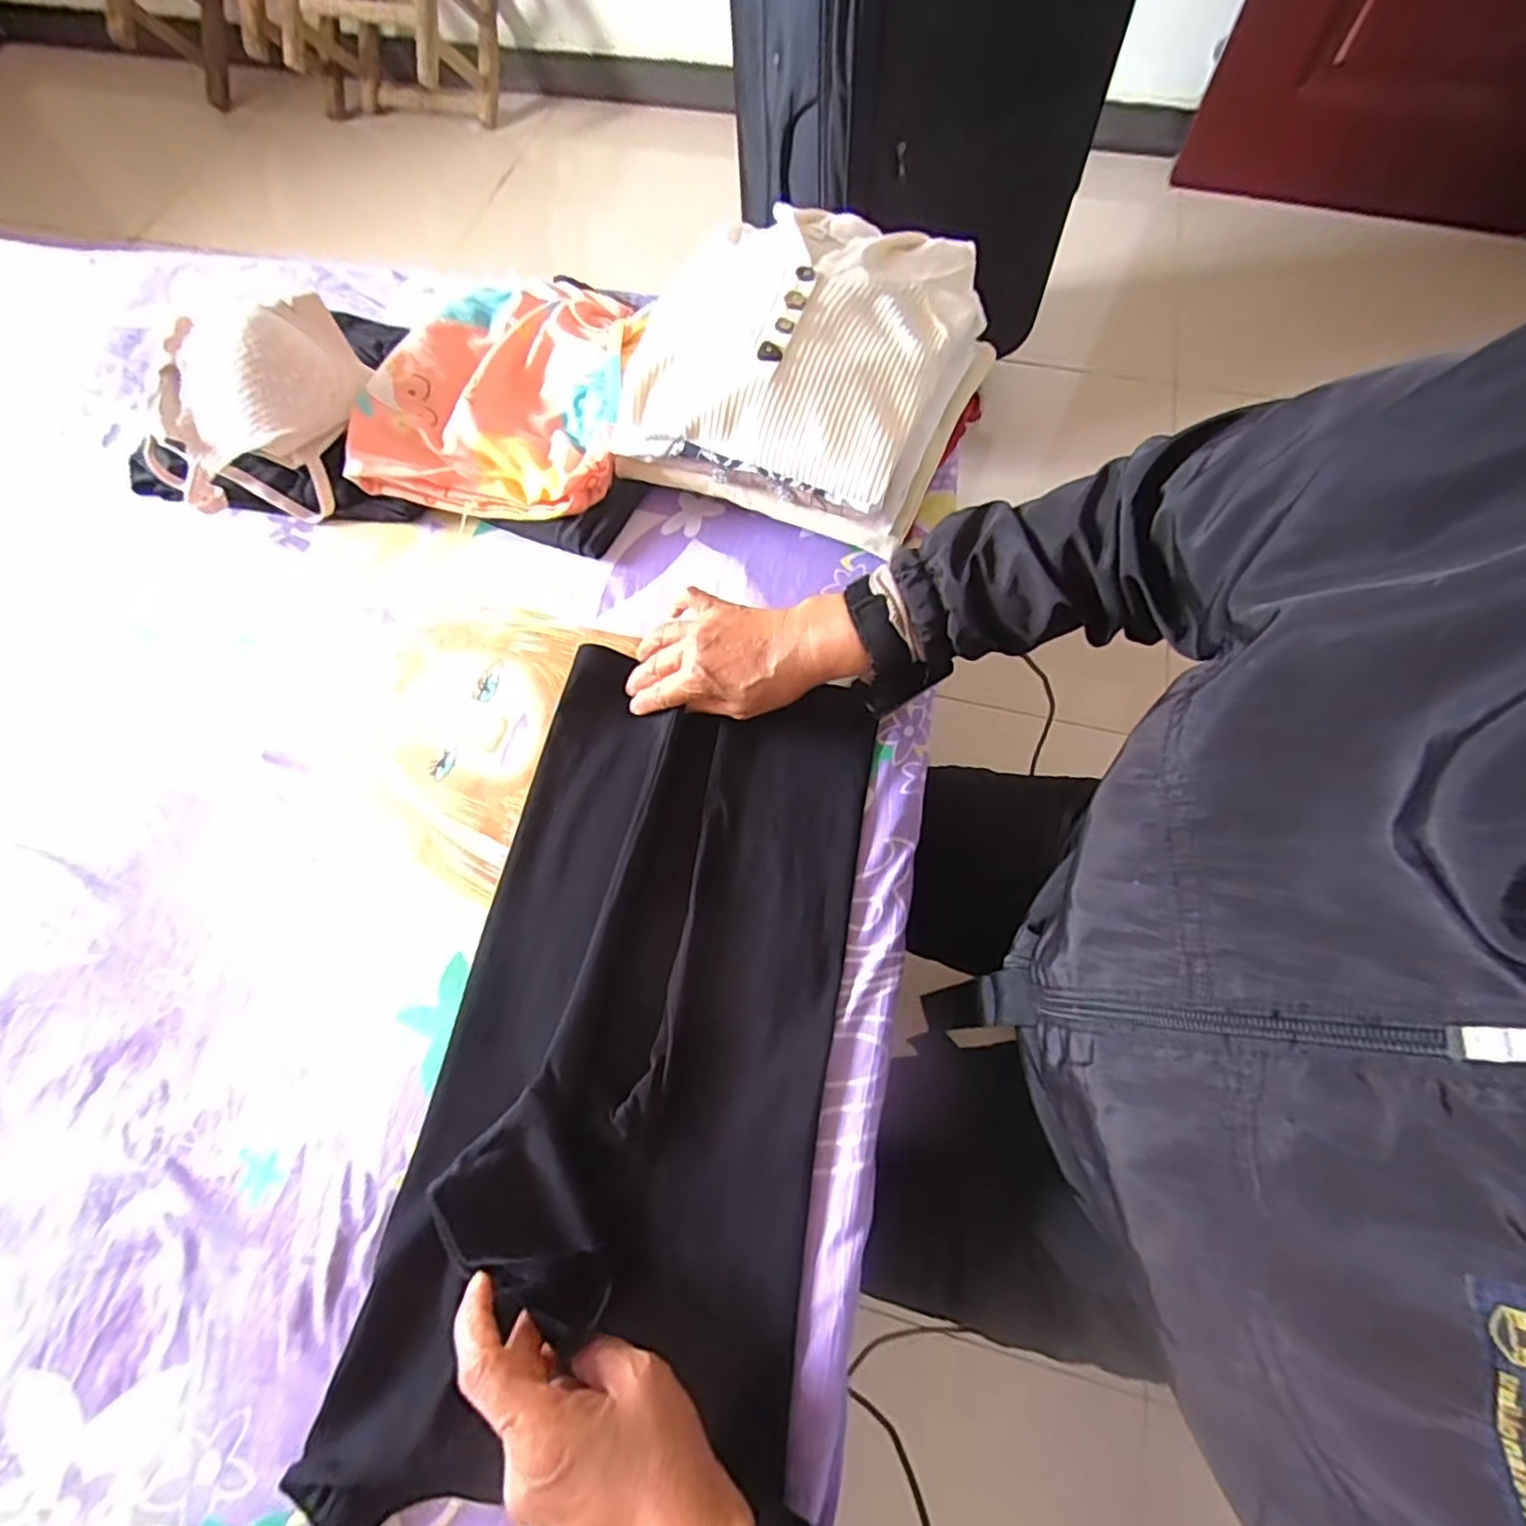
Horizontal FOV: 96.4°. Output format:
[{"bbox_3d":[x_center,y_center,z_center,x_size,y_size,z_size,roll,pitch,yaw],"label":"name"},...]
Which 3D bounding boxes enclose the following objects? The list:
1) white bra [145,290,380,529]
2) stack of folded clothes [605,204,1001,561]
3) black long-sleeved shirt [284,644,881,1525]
[{"bbox_3d":[-0.434,-0.307,0.595,0.197,0.105,0.149,-42,71,-17],"label":"white bra"},{"bbox_3d":[0.032,-0.326,0.572,0.275,0.126,0.240,17,66,8],"label":"stack of folded clothes"},{"bbox_3d":[-0.073,0.150,0.433,0.239,0.034,0.463,9,66,5],"label":"black long-sleeved shirt"}]

